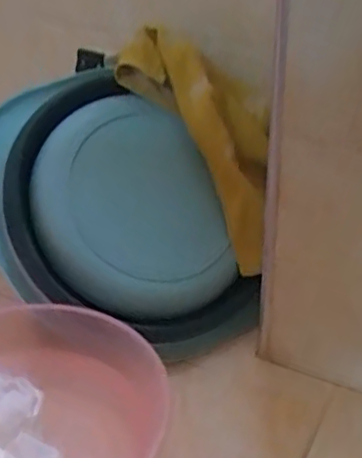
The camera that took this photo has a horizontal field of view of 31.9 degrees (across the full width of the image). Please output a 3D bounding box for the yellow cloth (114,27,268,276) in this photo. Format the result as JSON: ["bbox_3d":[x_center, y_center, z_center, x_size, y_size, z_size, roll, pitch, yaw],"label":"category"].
[{"bbox_3d":[0.046,-0.112,0.763,0.115,0.322,0.088,-29,-1,-36],"label":"yellow cloth"}]

